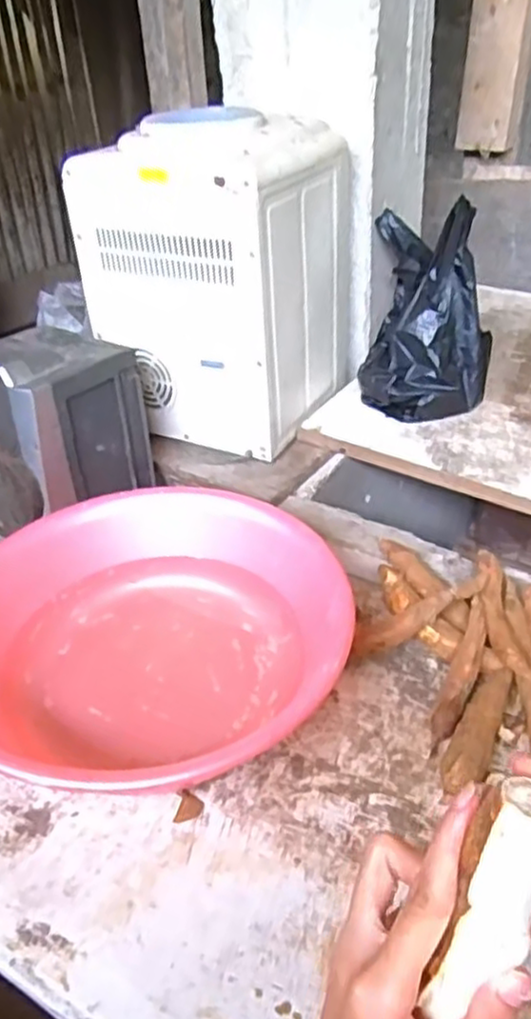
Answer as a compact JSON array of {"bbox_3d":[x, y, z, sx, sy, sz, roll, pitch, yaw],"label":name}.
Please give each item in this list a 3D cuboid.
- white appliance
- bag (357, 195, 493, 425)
[{"bbox_3d":[-0.049,-0.368,1.103,0.301,0.410,0.347,19,42,29],"label":"white appliance"},{"bbox_3d":[0.259,-0.305,1.122,0.200,0.255,0.232,6,37,13],"label":"bag"}]

